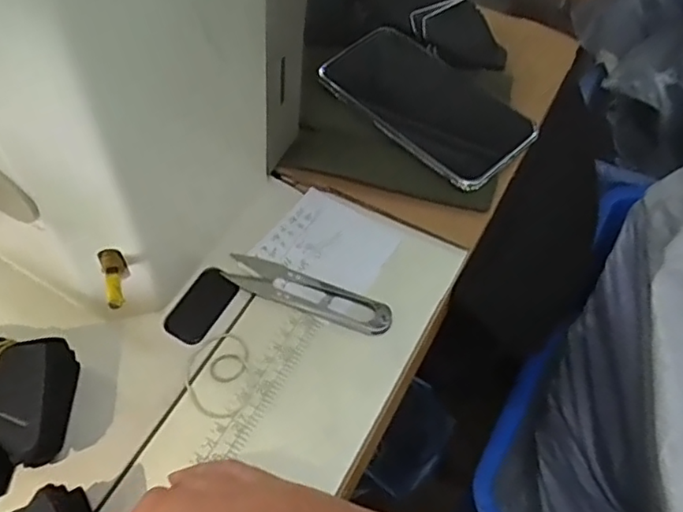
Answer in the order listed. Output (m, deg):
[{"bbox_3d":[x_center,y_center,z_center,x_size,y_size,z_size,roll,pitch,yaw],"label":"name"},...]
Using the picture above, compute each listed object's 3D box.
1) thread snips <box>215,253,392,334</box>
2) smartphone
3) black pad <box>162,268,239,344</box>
[{"bbox_3d":[-0.022,0.023,0.395,0.115,0.007,0.025,18,60,15],"label":"thread snips"},{"bbox_3d":[0.063,-0.117,0.451,0.082,0.013,0.162,-37,61,-18],"label":"smartphone"},{"bbox_3d":[-0.092,0.032,0.395,0.029,0.005,0.052,24,61,18],"label":"black pad"}]

